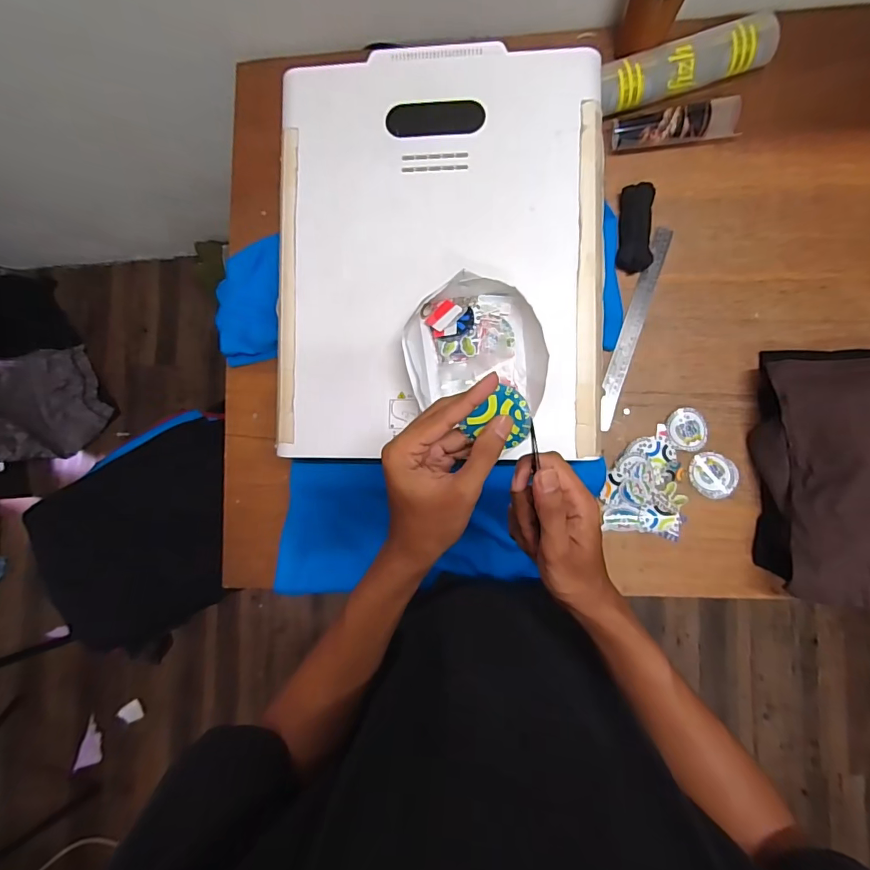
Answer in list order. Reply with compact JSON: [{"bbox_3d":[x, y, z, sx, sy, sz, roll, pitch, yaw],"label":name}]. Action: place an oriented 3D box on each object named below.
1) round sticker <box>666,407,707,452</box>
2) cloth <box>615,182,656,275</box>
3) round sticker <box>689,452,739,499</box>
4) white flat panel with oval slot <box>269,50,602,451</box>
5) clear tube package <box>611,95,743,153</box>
[{"bbox_3d":[0.377,-0.008,0.679,0.056,0.006,0.059,0,87,5],"label":"round sticker"},{"bbox_3d":[0.306,-0.313,0.688,0.048,0.030,0.122,3,88,5],"label":"cloth"},{"bbox_3d":[0.412,0.060,0.669,0.068,0.010,0.065,0,87,5],"label":"round sticker"},{"bbox_3d":[0.001,-0.226,0.561,0.395,0.022,0.495,0,87,5],"label":"white flat panel with oval slot"},{"bbox_3d":[0.360,-0.466,0.682,0.179,0.044,0.054,-6,87,4],"label":"clear tube package"}]

